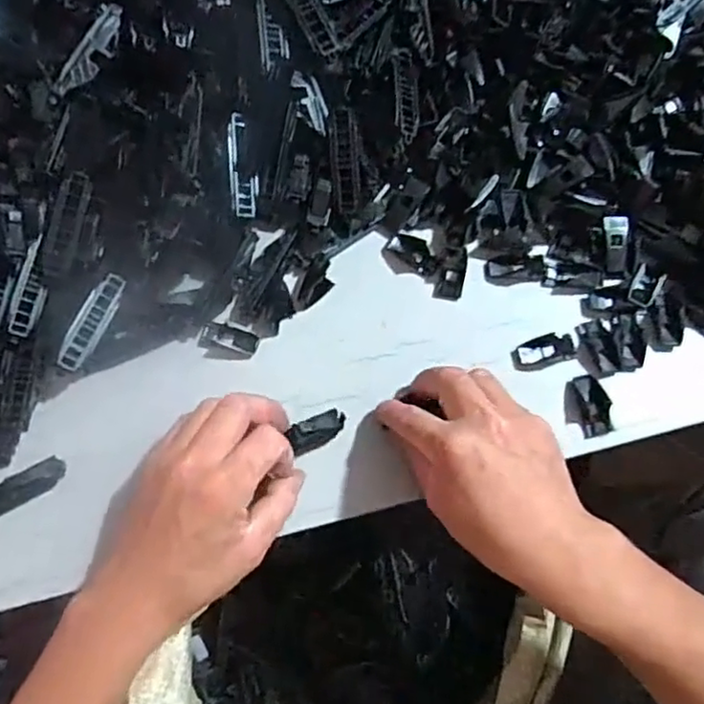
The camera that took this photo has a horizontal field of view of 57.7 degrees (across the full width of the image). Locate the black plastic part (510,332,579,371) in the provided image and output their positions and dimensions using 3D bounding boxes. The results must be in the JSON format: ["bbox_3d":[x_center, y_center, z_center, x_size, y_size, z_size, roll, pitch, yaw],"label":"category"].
[{"bbox_3d":[0.138,-0.001,0.457,0.046,0.006,0.023,-18,72,-5],"label":"black plastic part"}]

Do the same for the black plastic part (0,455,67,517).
[{"bbox_3d":[-0.232,0.096,0.423,0.082,0.008,0.021,-27,73,-8],"label":"black plastic part"}]

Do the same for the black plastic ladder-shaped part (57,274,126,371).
[{"bbox_3d":[-0.183,-0.022,0.446,0.018,0.013,0.073,21,73,8],"label":"black plastic ladder-shaped part"}]

